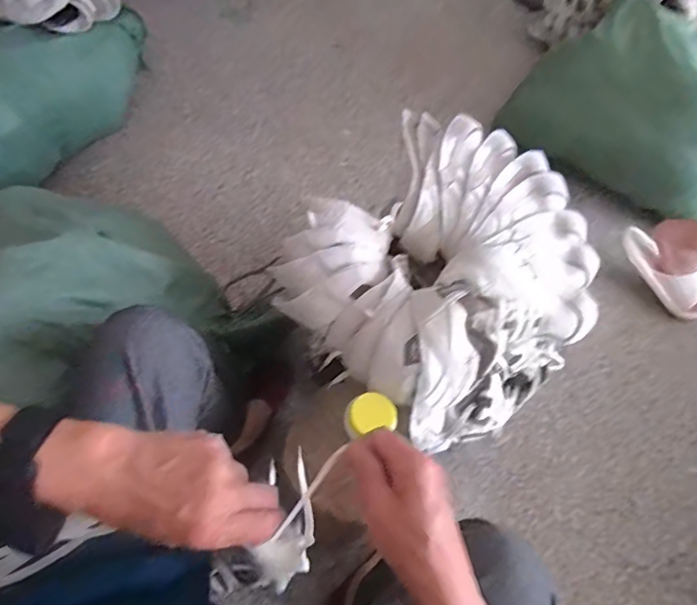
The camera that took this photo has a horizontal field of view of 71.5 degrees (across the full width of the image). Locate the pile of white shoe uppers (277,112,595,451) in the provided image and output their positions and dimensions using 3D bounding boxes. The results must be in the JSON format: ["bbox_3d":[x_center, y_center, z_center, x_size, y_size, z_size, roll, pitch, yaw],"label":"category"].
[{"bbox_3d":[0.149,-0.035,0.748,0.424,0.210,0.406,-37,69,-24],"label":"pile of white shoe uppers"}]

